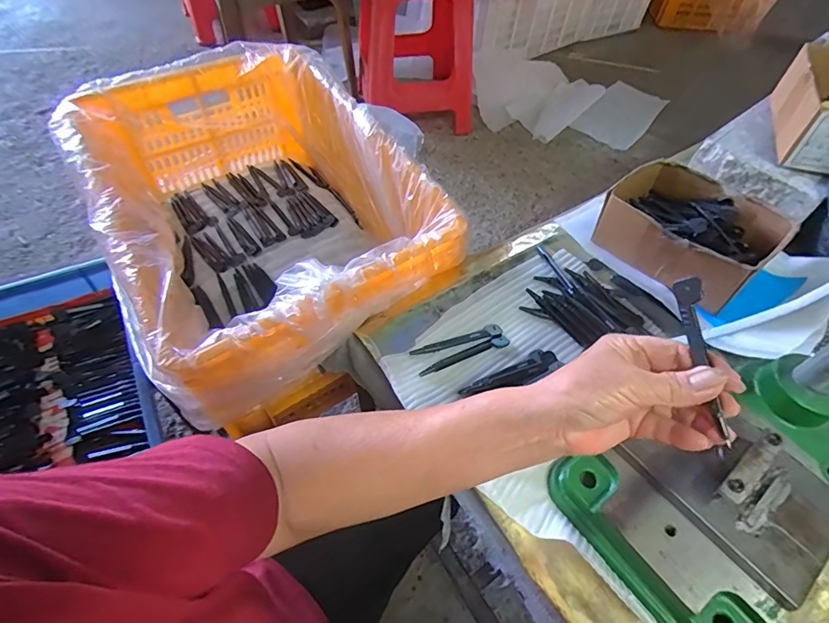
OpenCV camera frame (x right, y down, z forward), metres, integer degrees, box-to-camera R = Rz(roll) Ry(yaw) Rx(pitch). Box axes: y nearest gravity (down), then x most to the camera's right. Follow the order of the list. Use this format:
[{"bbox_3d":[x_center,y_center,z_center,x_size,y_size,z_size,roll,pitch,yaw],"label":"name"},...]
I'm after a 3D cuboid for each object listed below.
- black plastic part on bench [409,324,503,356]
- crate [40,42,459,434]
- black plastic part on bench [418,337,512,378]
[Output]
[{"bbox_3d":[0.042,0.029,0.459,0.098,0.004,0.014,-16,57,-14],"label":"black plastic part on bench"},{"bbox_3d":[-0.204,-0.128,0.634,0.354,0.215,0.513,-24,59,-19],"label":"crate"},{"bbox_3d":[0.049,0.043,0.449,0.099,0.008,0.012,-19,58,-16],"label":"black plastic part on bench"}]

